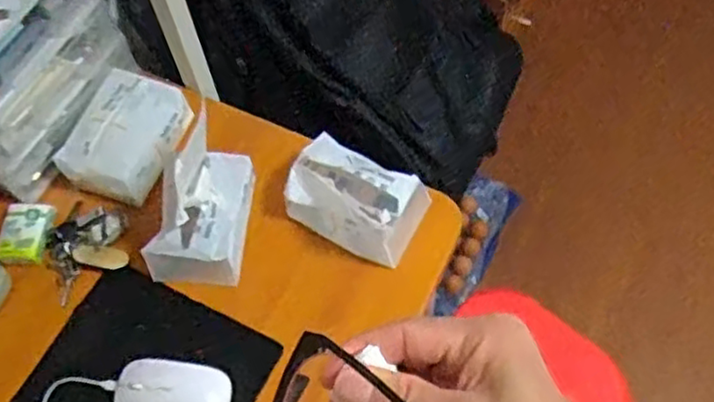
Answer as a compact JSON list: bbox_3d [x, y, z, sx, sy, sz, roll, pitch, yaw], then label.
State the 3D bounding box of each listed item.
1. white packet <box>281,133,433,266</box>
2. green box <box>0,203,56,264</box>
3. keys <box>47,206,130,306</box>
[{"bbox_3d":[0.000,-0.003,0.735,0.139,0.077,0.091,28,66,16],"label":"white packet"},{"bbox_3d":[-0.356,0.033,0.748,0.048,0.017,0.067,-1,62,2],"label":"green box"},{"bbox_3d":[-0.285,0.052,0.745,0.085,0.022,0.072,-25,64,-11],"label":"keys"}]

